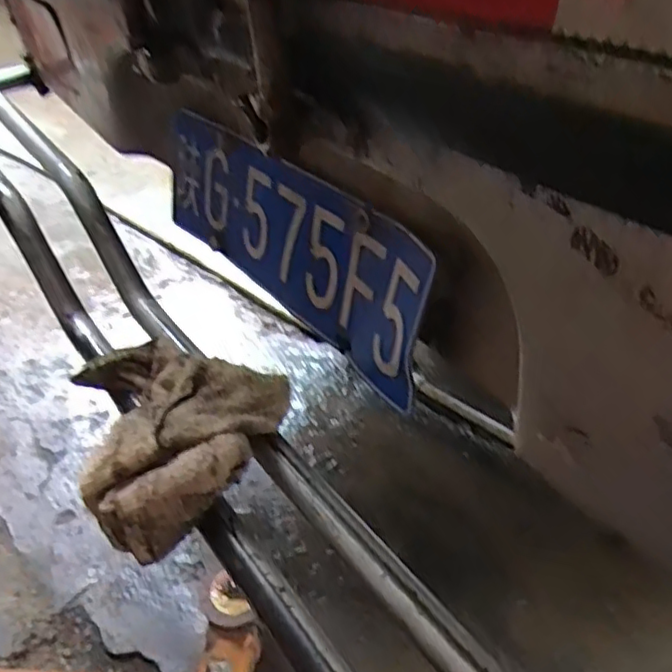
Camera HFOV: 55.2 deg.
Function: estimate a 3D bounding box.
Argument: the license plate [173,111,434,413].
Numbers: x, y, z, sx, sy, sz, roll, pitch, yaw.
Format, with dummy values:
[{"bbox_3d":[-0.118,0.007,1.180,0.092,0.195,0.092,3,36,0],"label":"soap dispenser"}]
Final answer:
[{"bbox_3d":[-0.054,-0.092,0.605,0.029,0.139,0.400,-12,35,-32],"label":"license plate"}]

